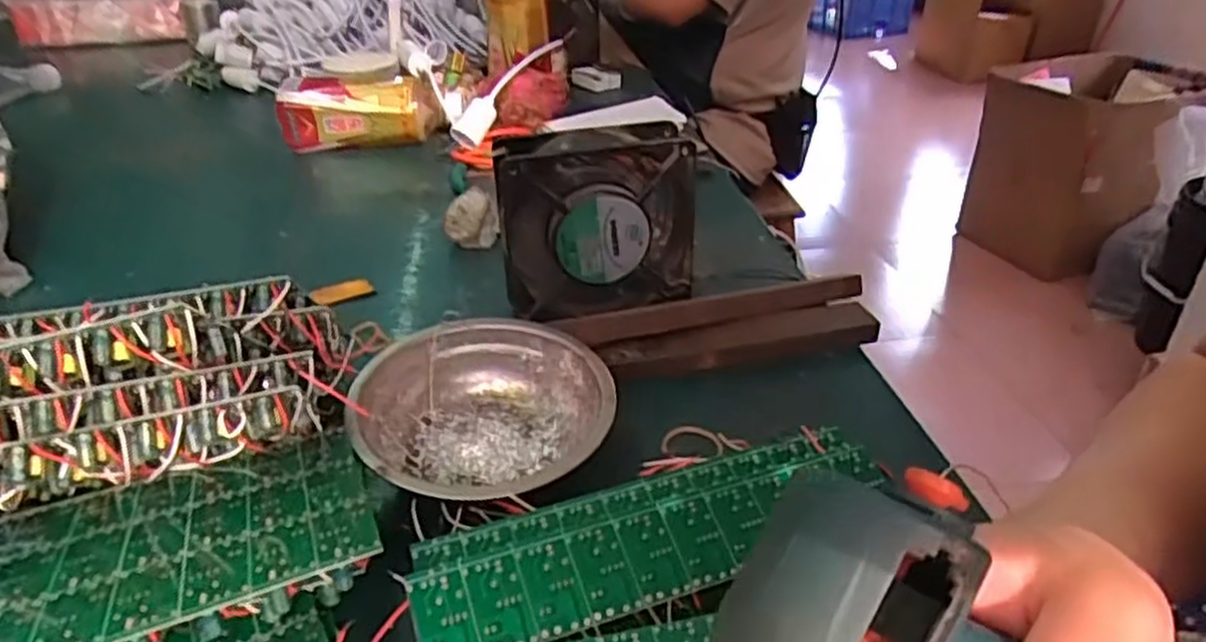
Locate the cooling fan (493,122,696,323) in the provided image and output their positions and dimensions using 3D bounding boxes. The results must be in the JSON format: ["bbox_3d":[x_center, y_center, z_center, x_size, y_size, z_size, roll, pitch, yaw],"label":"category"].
[{"bbox_3d":[-0.004,-0.065,0.506,0.121,0.110,0.049,-5,32,-8],"label":"cooling fan"}]

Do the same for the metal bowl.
[{"bbox_3d":[-0.058,0.051,0.396,0.125,0.047,0.123,0,32,0],"label":"metal bowl"}]

